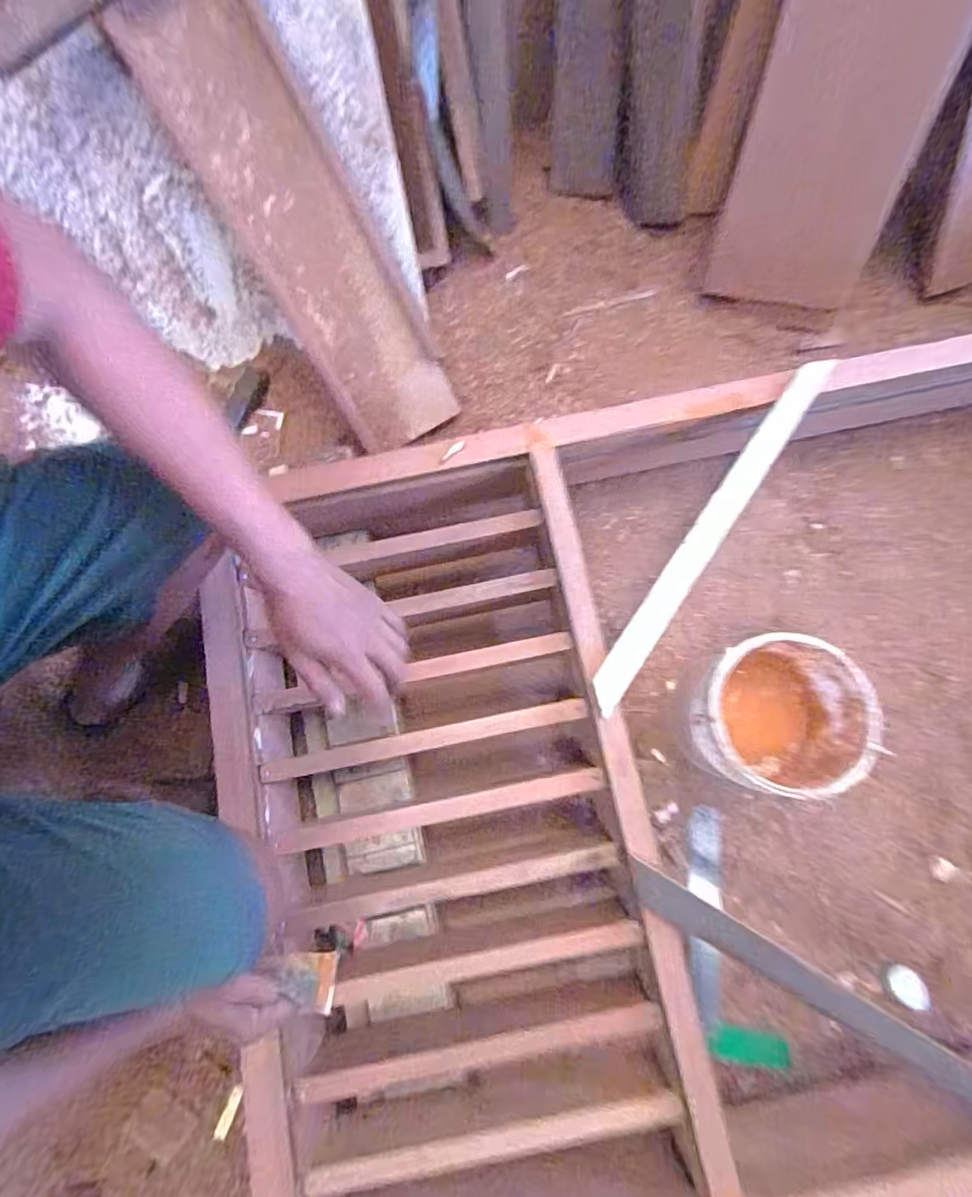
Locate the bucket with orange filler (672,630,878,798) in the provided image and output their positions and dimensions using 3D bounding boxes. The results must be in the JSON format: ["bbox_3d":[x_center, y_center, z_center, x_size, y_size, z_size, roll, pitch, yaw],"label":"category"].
[{"bbox_3d":[0.359,0.152,0.712,0.193,0.198,0.179,0,77,1],"label":"bucket with orange filler"}]

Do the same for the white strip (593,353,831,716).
[{"bbox_3d":[0.276,-0.090,0.658,0.035,0.021,0.526,35,80,8],"label":"white strip"}]

